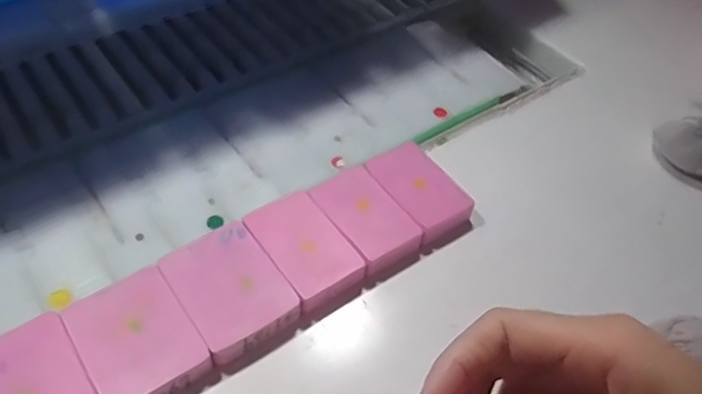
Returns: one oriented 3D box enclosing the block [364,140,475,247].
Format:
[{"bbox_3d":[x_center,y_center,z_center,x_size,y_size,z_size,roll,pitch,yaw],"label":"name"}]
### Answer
[{"bbox_3d":[0.046,-0.005,0.381,0.044,0.012,0.068,-25,57,-24],"label":"block"}]

